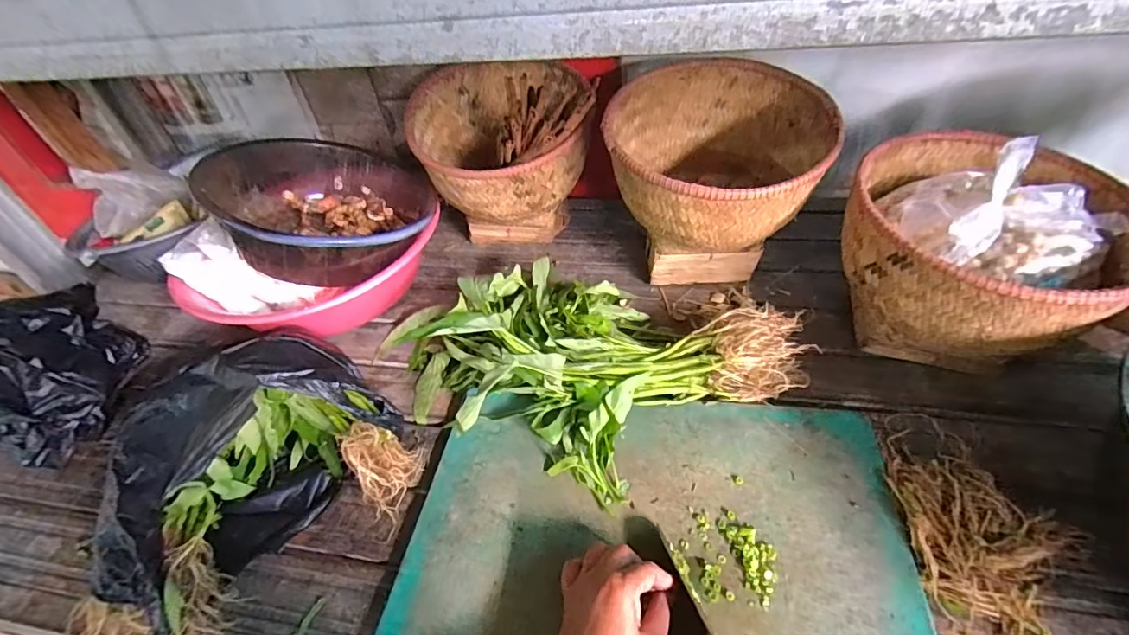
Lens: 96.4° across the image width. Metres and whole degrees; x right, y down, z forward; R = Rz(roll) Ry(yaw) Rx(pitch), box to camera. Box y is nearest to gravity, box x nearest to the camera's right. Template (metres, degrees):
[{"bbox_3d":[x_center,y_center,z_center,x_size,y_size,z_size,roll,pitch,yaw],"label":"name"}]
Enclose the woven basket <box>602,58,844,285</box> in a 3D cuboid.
[{"bbox_3d":[0.192,-0.170,0.665,0.250,0.229,0.263,1,45,10],"label":"woven basket"}]

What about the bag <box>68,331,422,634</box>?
[{"bbox_3d":[-0.314,0.145,0.497,0.273,0.135,0.212,-33,49,-23],"label":"bag"}]

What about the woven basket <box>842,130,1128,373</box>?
[{"bbox_3d":[0.441,-0.069,0.543,0.252,0.192,0.272,19,50,25],"label":"woven basket"}]

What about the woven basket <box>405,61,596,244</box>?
[{"bbox_3d":[-0.091,-0.236,0.775,0.248,0.240,0.265,-6,44,2],"label":"woven basket"}]

